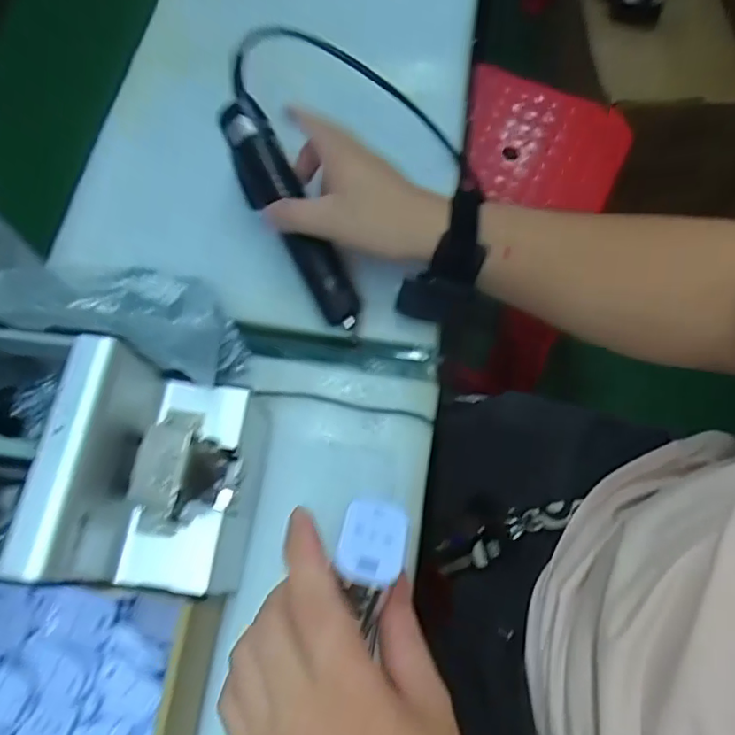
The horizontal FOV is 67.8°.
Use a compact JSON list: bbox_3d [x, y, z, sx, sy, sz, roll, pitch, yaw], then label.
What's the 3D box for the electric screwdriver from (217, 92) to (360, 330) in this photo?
[{"bbox_3d":[-0.064,-0.124,0.437,0.039,0.032,0.205,-27,83,-9],"label":"electric screwdriver"}]

